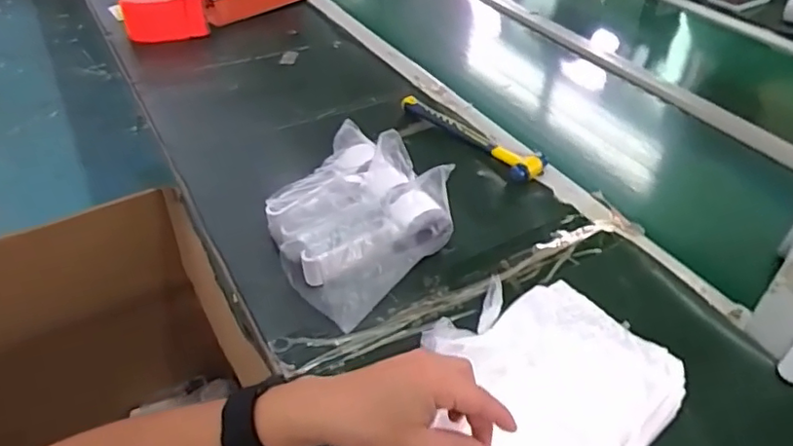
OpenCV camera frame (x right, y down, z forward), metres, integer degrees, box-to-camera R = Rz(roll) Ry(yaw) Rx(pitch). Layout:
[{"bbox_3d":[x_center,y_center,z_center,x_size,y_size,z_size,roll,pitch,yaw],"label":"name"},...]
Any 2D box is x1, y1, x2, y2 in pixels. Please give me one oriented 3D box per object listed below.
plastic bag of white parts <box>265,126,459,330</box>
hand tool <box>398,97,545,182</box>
[{"bbox_3d":[-0.047,-0.007,0.641,0.171,0.082,0.195,30,49,29],"label":"plastic bag of white parts"},{"bbox_3d":[0.095,-0.121,0.820,0.243,0.021,0.051,32,50,31],"label":"hand tool"}]

